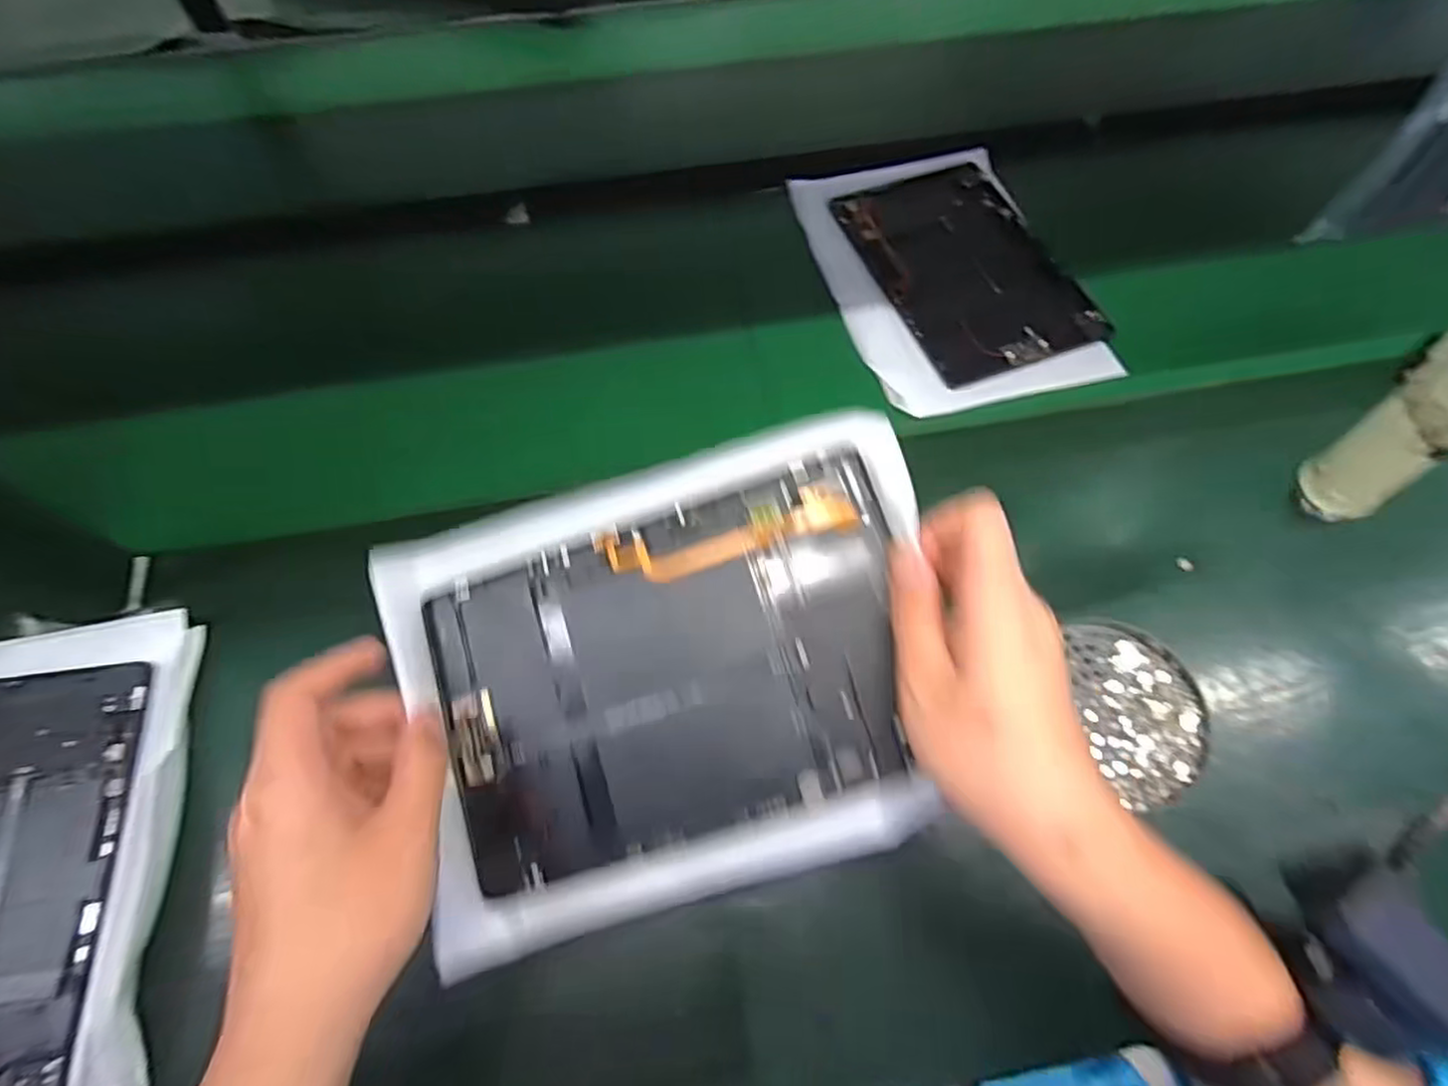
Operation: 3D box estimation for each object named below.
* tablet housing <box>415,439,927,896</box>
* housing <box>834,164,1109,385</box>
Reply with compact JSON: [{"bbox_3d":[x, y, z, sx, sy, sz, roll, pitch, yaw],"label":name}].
[{"bbox_3d":[-0.026,0.062,0.330,0.231,0.007,0.153,-19,77,6],"label":"tablet housing"},{"bbox_3d":[0.211,-0.246,0.598,0.152,0.010,0.232,-19,65,-7],"label":"housing"}]

